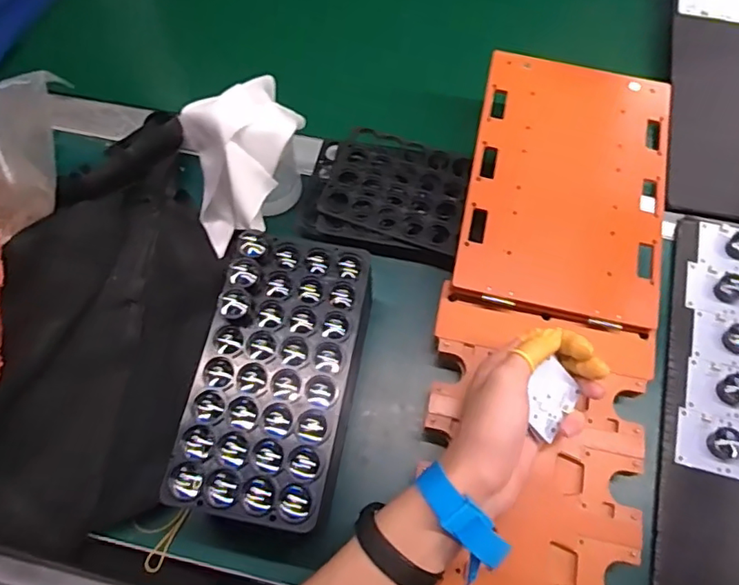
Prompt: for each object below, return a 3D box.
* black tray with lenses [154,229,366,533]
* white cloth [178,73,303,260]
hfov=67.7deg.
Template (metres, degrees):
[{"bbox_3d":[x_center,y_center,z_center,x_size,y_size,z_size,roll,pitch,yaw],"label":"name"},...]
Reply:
[{"bbox_3d":[-0.063,0.050,0.372,0.105,0.020,0.194,9,69,5],"label":"black tray with lenses"},{"bbox_3d":[-0.103,-0.108,0.462,0.113,0.098,0.098,-24,69,-8],"label":"white cloth"}]

